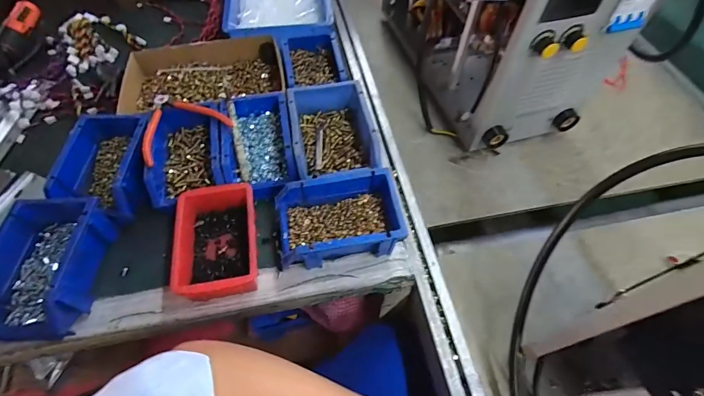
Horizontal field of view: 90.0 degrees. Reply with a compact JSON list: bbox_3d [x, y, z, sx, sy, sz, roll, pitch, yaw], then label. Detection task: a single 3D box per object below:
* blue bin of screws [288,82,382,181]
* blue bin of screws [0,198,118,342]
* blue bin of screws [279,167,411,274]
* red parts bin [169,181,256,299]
[{"bbox_3d":[-0.031,-0.100,0.551,0.118,0.068,0.164,-10,58,-6],"label":"blue bin of screws"},{"bbox_3d":[-0.372,0.080,0.436,0.104,0.073,0.176,3,58,1],"label":"blue bin of screws"},{"bbox_3d":[-0.018,0.030,0.476,0.158,0.076,0.113,-7,58,-5],"label":"blue bin of screws"},{"bbox_3d":[-0.174,0.056,0.462,0.096,0.052,0.156,-9,58,-6],"label":"red parts bin"}]

